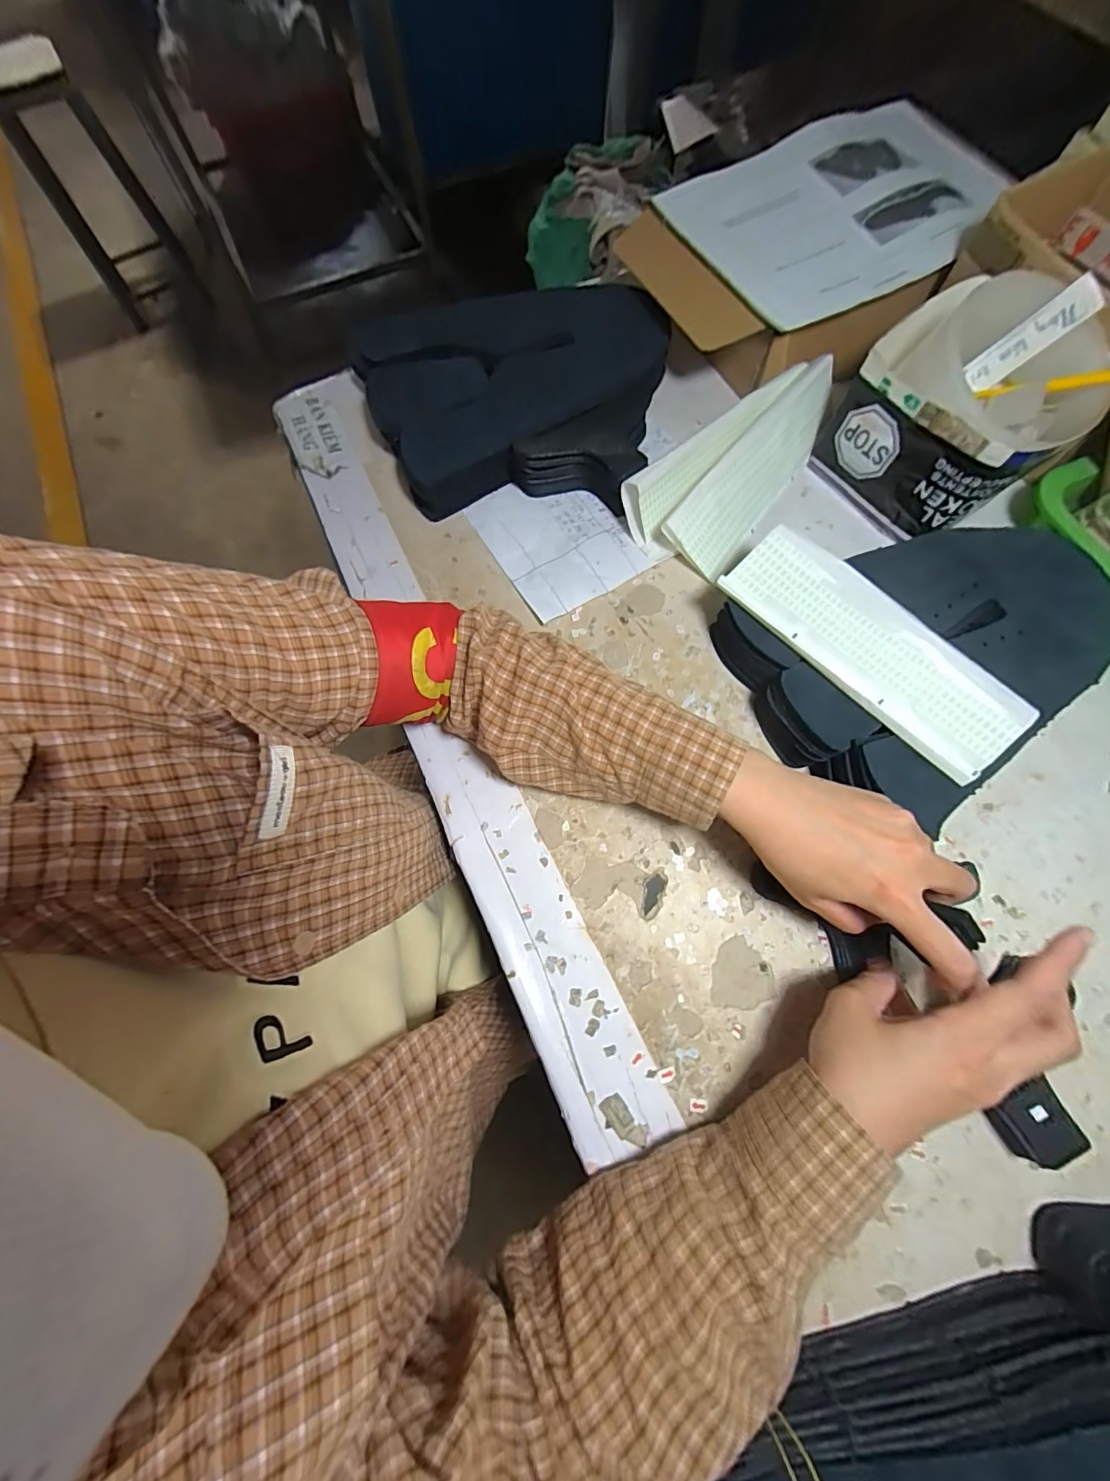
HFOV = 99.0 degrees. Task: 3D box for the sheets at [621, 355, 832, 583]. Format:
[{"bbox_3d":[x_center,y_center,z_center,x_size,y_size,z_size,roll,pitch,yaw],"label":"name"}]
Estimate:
[{"bbox_3d":[0.152,-0.242,0.413,0.101,0.057,0.199,34,76,12],"label":"sheets"}]

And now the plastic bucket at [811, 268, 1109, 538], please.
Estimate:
[{"bbox_3d":[0.318,-0.260,0.376,0.131,0.109,0.143,-42,75,-11],"label":"plastic bucket"}]

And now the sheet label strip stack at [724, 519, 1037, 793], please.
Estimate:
[{"bbox_3d":[0.212,-0.066,0.322,0.068,0.014,0.202,-41,75,-11],"label":"sheet label strip stack"}]

